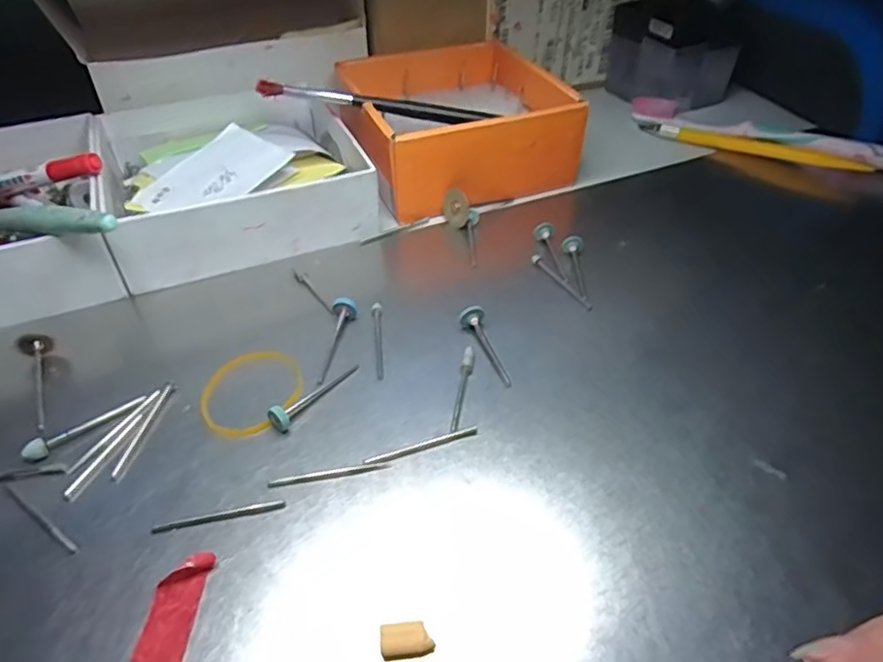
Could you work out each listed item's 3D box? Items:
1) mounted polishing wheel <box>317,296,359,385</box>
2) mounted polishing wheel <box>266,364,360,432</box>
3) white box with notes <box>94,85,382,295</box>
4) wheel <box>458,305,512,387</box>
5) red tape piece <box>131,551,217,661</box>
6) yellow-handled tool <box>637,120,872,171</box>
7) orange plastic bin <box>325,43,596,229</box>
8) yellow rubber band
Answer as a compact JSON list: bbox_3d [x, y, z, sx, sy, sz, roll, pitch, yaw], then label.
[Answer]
[{"bbox_3d":[-0.047,0.005,0.265,0.010,0.010,0.043,7,58,8],"label":"mounted polishing wheel"},{"bbox_3d":[-0.051,0.026,0.243,0.008,0.010,0.047,25,36,24],"label":"mounted polishing wheel"},{"bbox_3d":[-0.116,-0.096,0.346,0.140,0.036,0.146,-19,47,-18],"label":"white box with notes"},{"bbox_3d":[0.019,0.005,0.256,0.010,0.009,0.040,-13,45,-12],"label":"wheel"},{"bbox_3d":[-0.080,0.084,0.178,0.015,0.006,0.038,2,44,3],"label":"red tape piece"},{"bbox_3d":[0.201,-0.122,0.397,0.139,0.009,0.013,22,48,22],"label":"yellow-handled tool"},{"bbox_3d":[0.003,-0.129,0.375,0.128,0.046,0.127,-16,46,-15],"label":"orange plastic bin"},{"bbox_3d":[-0.078,0.024,0.246,0.040,0.004,0.044,0,44,0],"label":"yellow rubber band"}]

